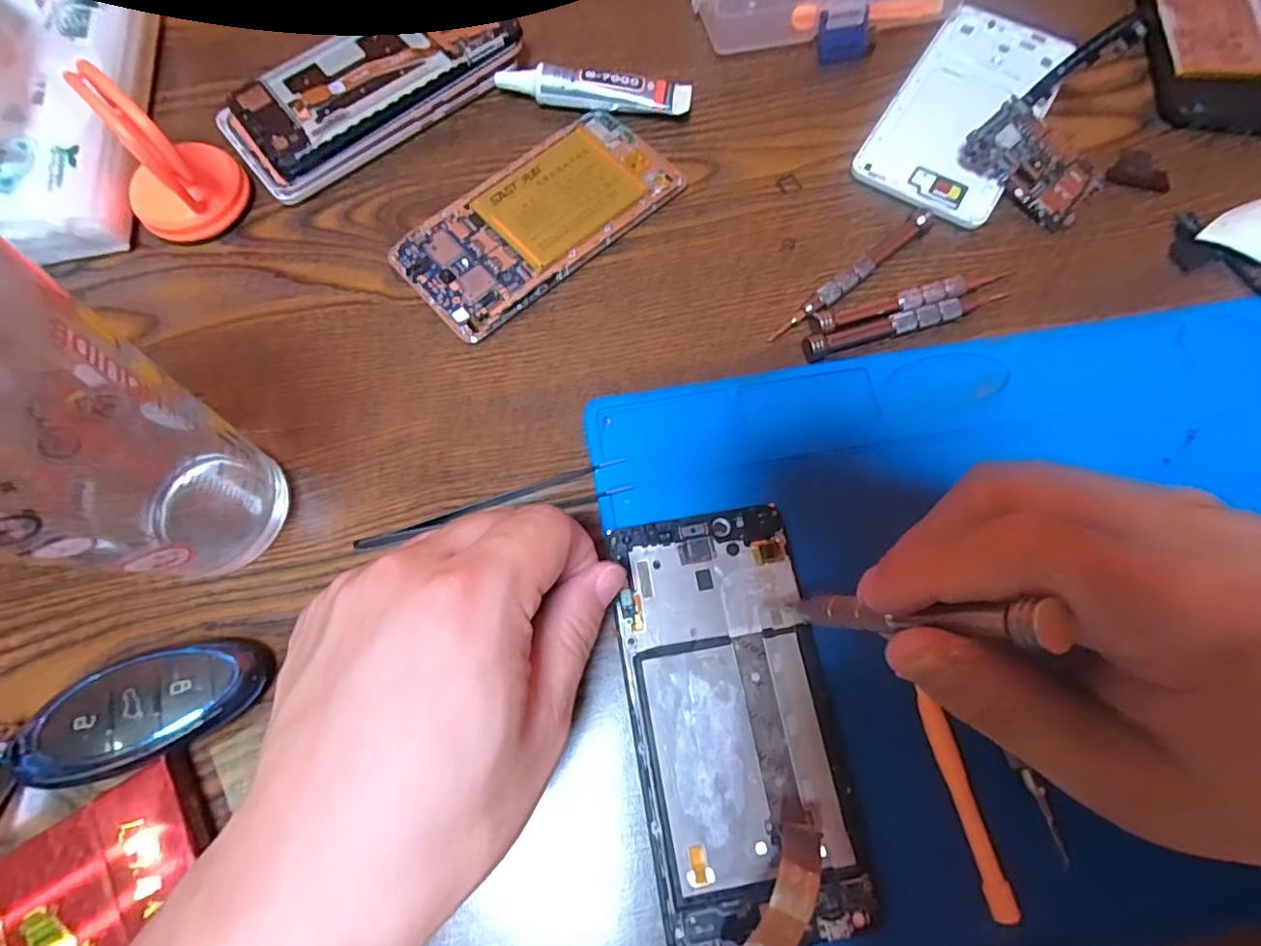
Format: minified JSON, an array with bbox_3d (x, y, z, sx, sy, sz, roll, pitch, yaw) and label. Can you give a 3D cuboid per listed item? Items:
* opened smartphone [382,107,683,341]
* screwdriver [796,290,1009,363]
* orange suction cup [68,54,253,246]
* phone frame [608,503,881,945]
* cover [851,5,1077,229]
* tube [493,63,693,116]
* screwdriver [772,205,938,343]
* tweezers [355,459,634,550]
[{"bbox_3d":[-0.045,-0.129,0.296,0.141,0.011,0.068,-41,75,-12],"label":"opened smartphone"},{"bbox_3d":[0.129,-0.070,0.273,0.100,0.009,0.010,-15,71,-4],"label":"screwdriver"},{"bbox_3d":[-0.222,-0.149,0.275,0.051,0.069,0.054,0,71,1],"label":"orange suction cup"},{"bbox_3d":[0.037,0.089,0.218,0.071,0.004,0.147,-8,72,-2],"label":"phone frame"},{"bbox_3d":[0.180,-0.196,0.316,0.072,0.007,0.147,30,74,11],"label":"cover"},{"bbox_3d":[-0.019,-0.209,0.318,0.103,0.019,0.027,10,72,5],"label":"tube"},{"bbox_3d":[0.106,-0.093,0.282,0.102,0.010,0.010,-39,75,-11],"label":"screwdriver"},{"bbox_3d":[-0.056,0.015,0.248,0.113,0.007,0.016,-16,72,-4],"label":"tweezers"}]

